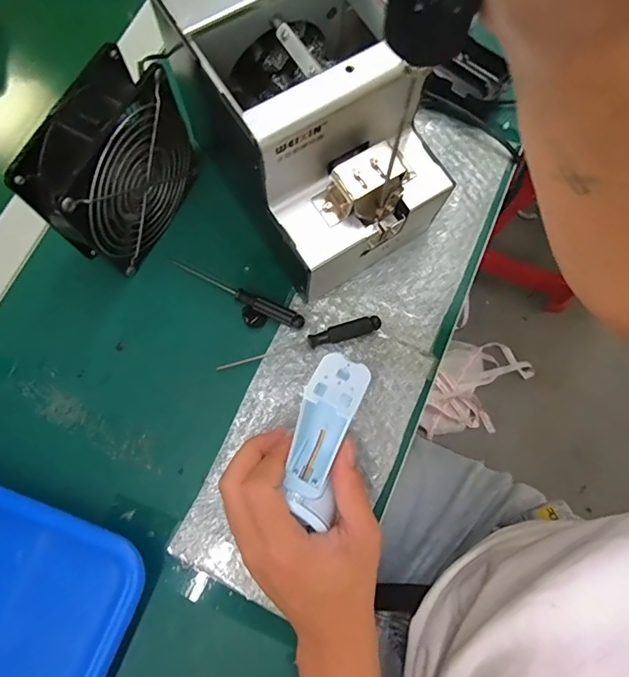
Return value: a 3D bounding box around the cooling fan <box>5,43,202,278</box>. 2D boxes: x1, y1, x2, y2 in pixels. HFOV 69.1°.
[{"bbox_3d":[-0.142,-0.118,0.336,0.048,0.122,0.122,25,76,5],"label":"cooling fan"}]

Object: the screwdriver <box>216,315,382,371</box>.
[{"bbox_3d":[-0.012,0.004,0.362,0.131,0.014,0.012,-14,76,-5],"label":"screwdriver"}]

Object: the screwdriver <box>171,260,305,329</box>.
[{"bbox_3d":[-0.061,-0.038,0.374,0.118,0.009,0.016,27,77,5],"label":"screwdriver"}]

